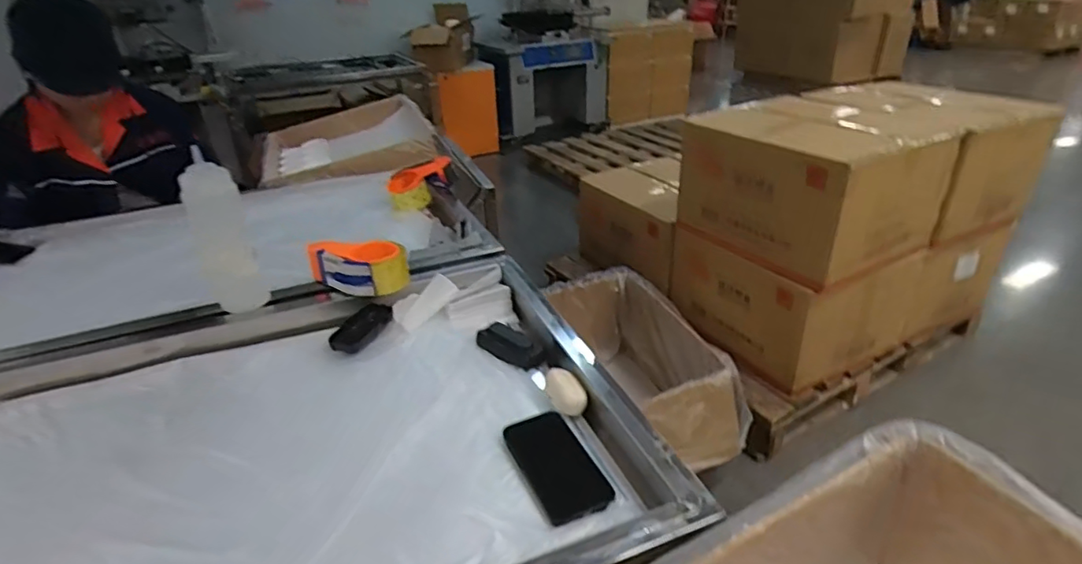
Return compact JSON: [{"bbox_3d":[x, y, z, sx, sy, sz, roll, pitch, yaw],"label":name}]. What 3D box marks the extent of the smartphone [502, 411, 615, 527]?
[{"bbox_3d":[0.014,0.195,0.627,0.073,0.010,0.147,-14,32,-20],"label":"smartphone"}]

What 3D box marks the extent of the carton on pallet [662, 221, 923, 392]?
[{"bbox_3d":[0.742,0.006,1.739,0.480,0.297,0.511,-16,32,-23],"label":"carton on pallet"}]

